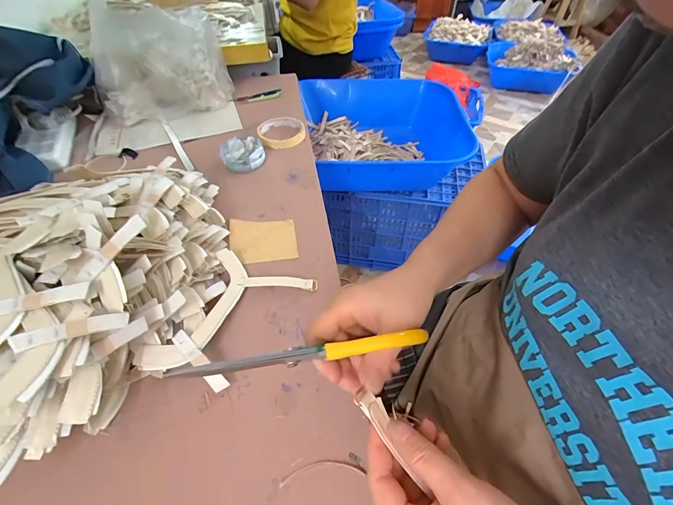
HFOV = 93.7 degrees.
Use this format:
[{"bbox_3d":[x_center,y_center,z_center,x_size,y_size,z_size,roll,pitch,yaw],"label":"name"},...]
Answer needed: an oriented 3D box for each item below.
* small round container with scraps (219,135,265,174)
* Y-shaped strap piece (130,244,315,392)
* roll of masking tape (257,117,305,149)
[{"bbox_3d":[-0.161,-0.169,0.545,0.071,0.033,0.067,-15,51,-12],"label":"small round container with scraps"},{"bbox_3d":[-0.112,0.069,0.342,0.120,0.020,0.162,16,52,13],"label":"Y-shaped strap piece"},{"bbox_3d":[-0.106,-0.228,0.608,0.086,0.027,0.092,-9,50,-7],"label":"roll of masking tape"}]

